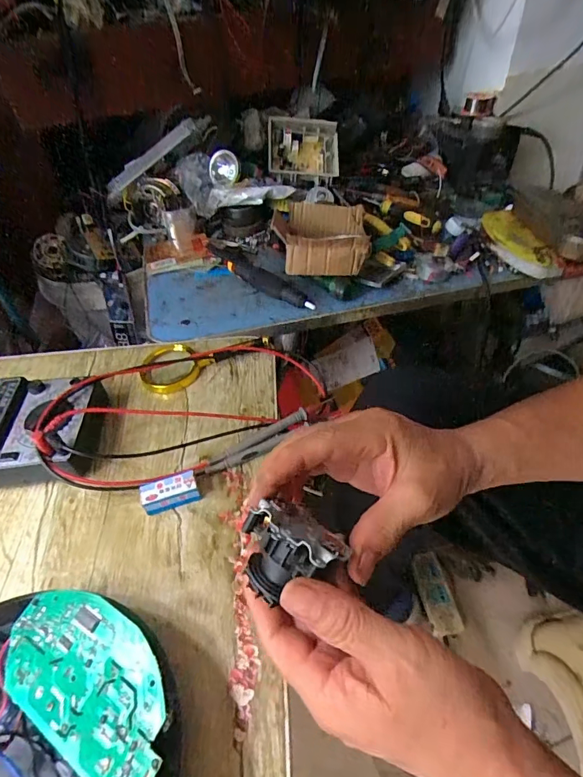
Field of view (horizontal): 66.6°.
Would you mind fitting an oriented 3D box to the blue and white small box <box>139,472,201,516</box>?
[{"bbox_3d":[-0.109,0.094,0.401,0.048,0.021,0.024,-14,48,-10],"label":"blue and white small box"}]

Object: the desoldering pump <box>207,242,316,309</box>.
[{"bbox_3d":[-0.052,-0.163,0.637,0.038,0.019,0.206,-33,54,-25],"label":"desoldering pump"}]

